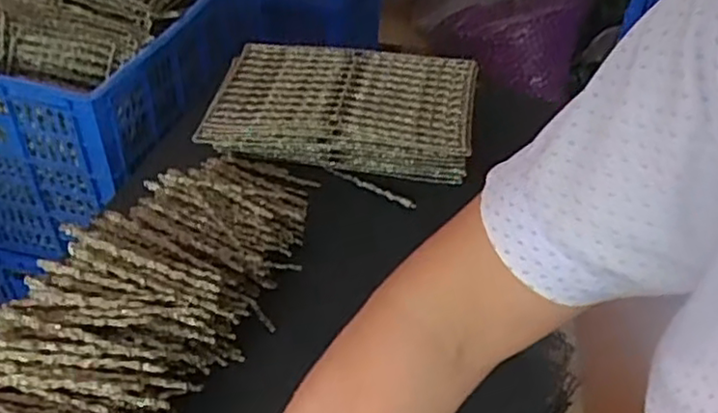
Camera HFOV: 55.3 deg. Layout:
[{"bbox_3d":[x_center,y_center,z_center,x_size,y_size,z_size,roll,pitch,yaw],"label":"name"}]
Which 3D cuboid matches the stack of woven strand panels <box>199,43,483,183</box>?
[{"bbox_3d":[-0.022,-0.147,1.017,0.370,0.095,0.205,7,41,2],"label":"stack of woven strand panels"}]

